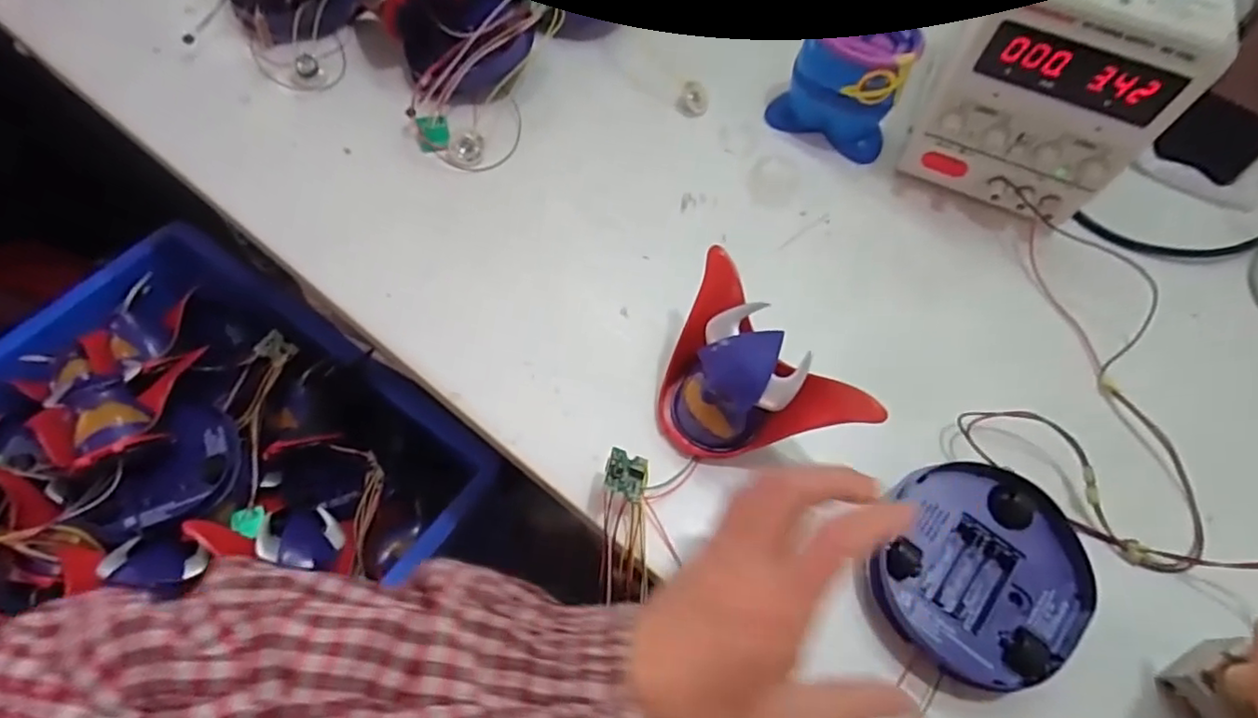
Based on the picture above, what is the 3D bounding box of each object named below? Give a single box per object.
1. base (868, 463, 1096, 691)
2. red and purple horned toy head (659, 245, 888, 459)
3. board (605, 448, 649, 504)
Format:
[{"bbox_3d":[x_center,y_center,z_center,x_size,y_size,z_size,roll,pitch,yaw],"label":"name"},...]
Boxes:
[{"bbox_3d":[0.186,0.113,0.335,0.099,0.033,0.108,2,62,-4],"label":"base"},{"bbox_3d":[0.061,0.016,0.354,0.123,0.098,0.048,43,28,7],"label":"red and purple horned toy head"},{"bbox_3d":[0.000,0.063,0.338,0.028,0.004,0.023,28,67,-33],"label":"board"}]

